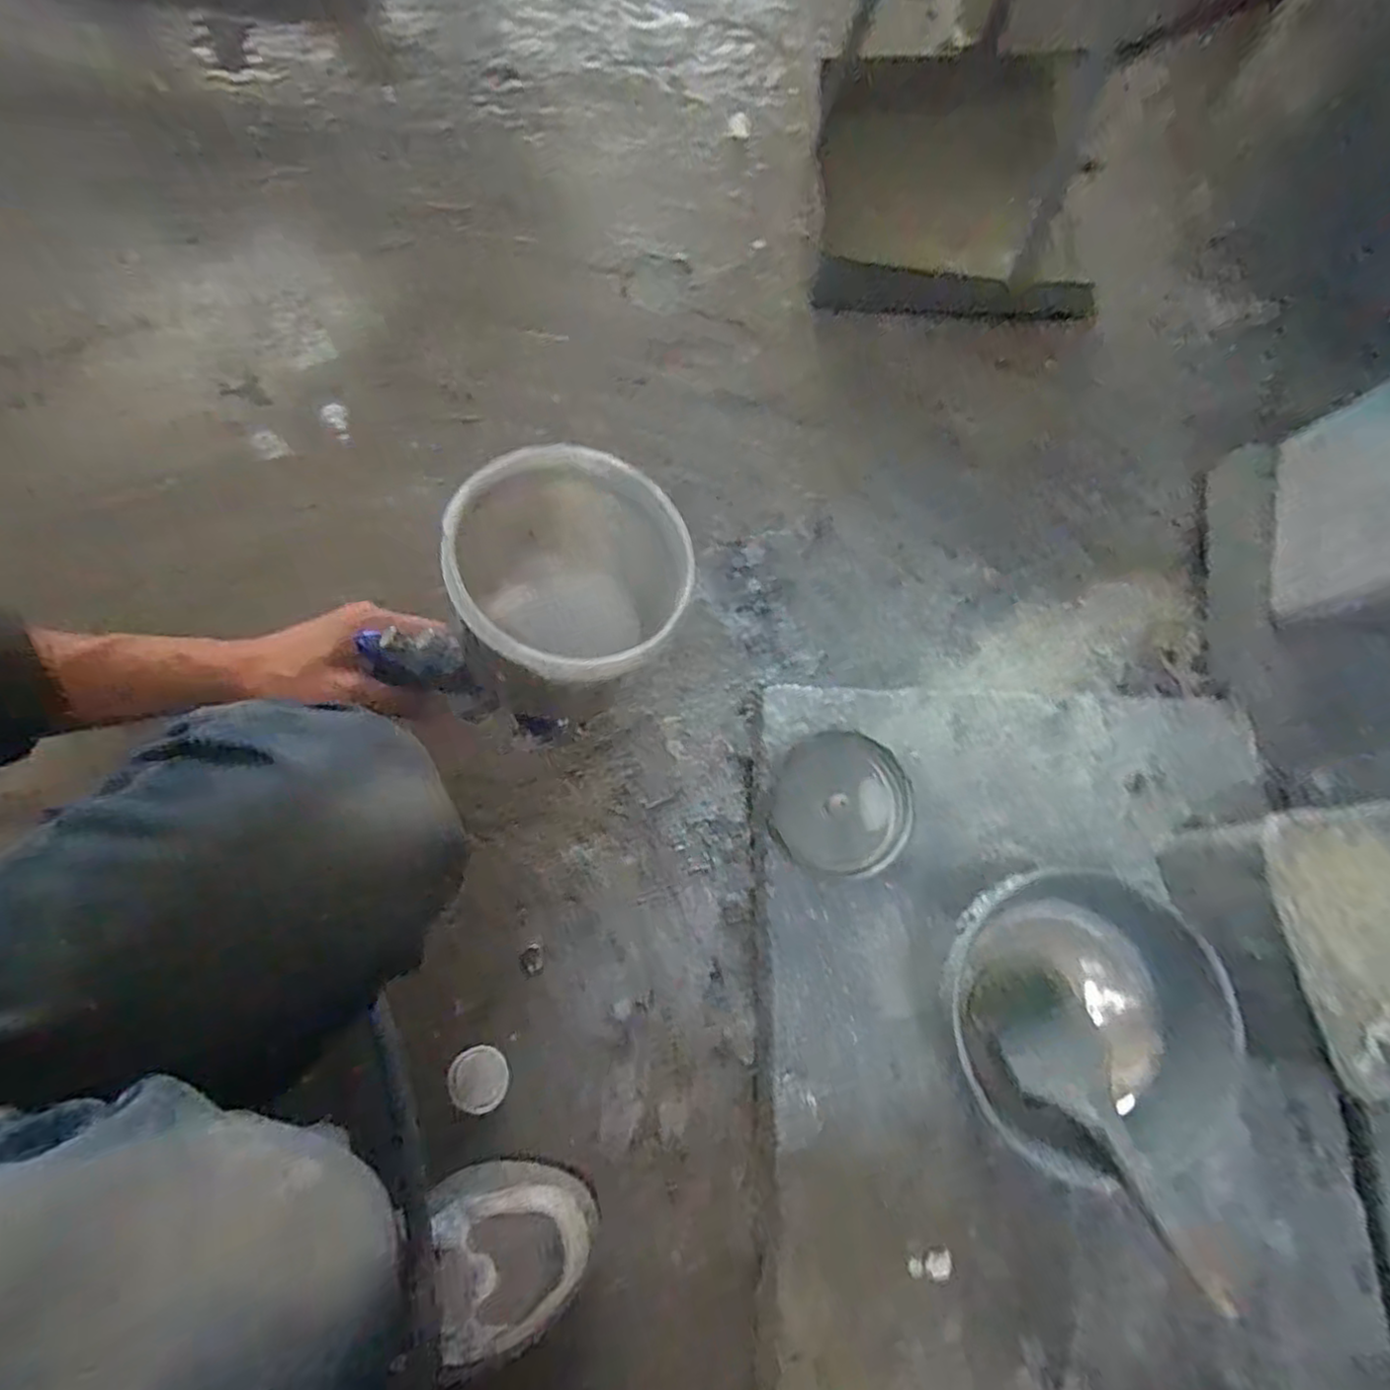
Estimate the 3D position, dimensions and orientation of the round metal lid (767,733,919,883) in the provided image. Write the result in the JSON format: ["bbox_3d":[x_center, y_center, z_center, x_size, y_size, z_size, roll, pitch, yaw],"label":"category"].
[{"bbox_3d":[0.105,0.080,0.499,0.098,0.025,0.100,0,76,-1],"label":"round metal lid"}]

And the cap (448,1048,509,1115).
[{"bbox_3d":[-0.160,0.287,0.516,0.041,0.015,0.042,0,77,-1],"label":"cap"}]

